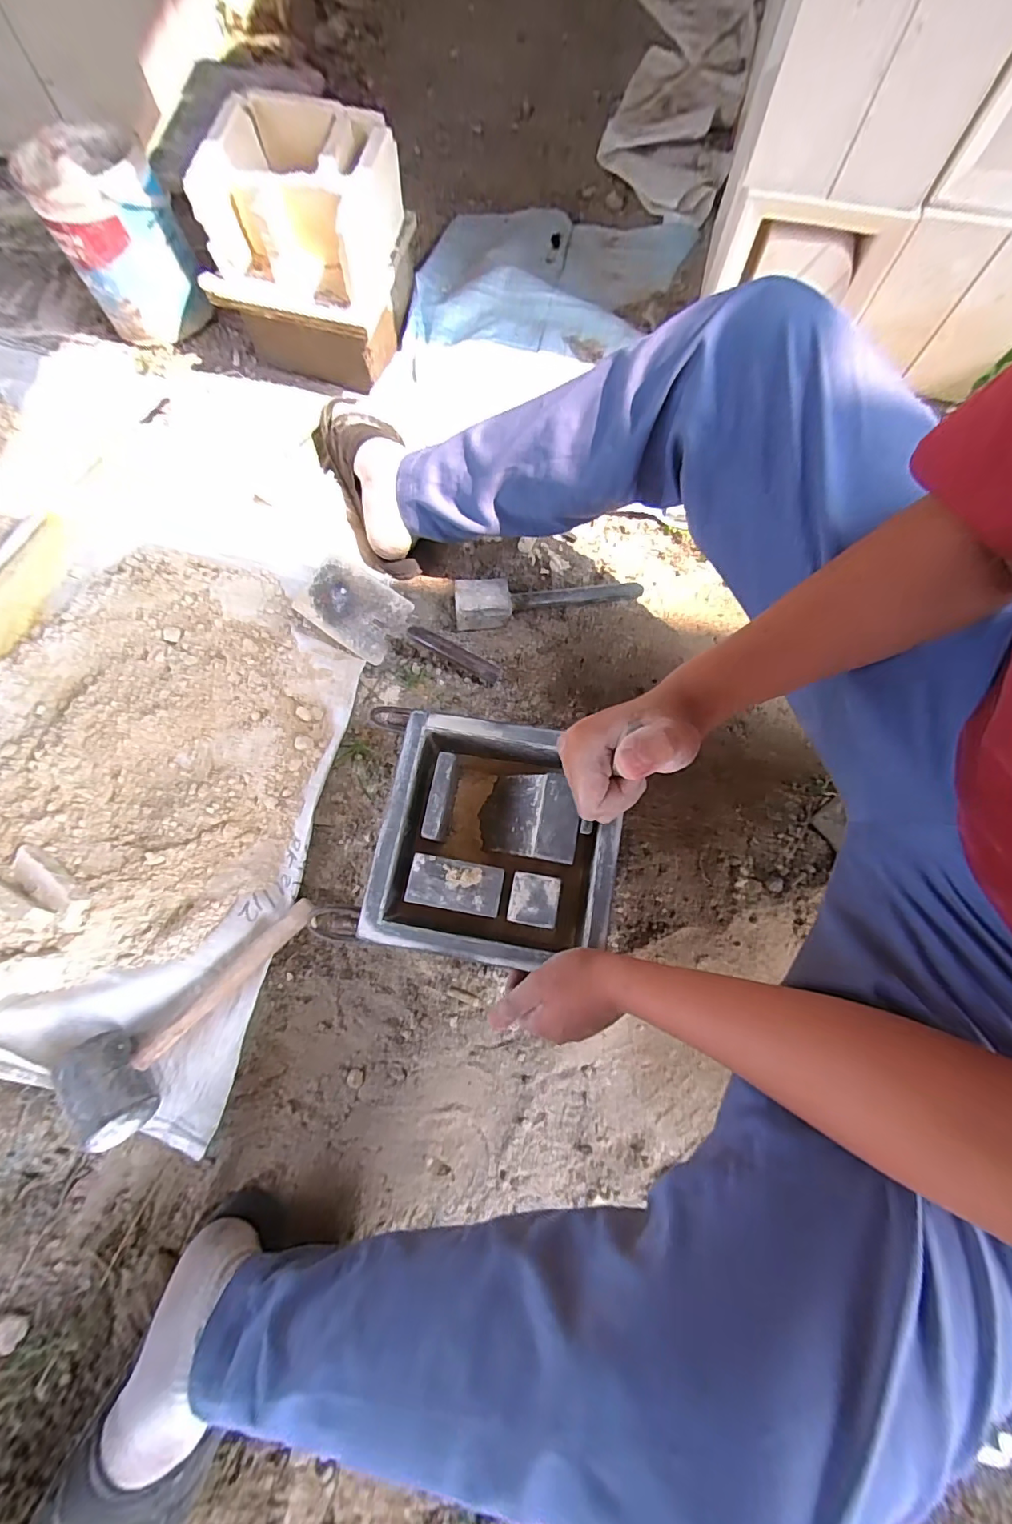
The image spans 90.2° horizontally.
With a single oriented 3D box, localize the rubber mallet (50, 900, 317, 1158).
[{"bbox_3d":[-0.314,0.268,0.533,0.277,0.064,0.104,-35,80,-9],"label":"rubber mallet"}]

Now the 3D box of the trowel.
[{"bbox_3d":[-0.138,-0.177,0.679,0.275,0.047,0.110,28,77,5],"label":"trowel"}]

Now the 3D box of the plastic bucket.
[{"bbox_3d":[-0.576,-0.781,0.763,0.163,0.190,0.161,0,73,2],"label":"plastic bucket"}]

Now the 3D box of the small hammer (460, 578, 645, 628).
[{"bbox_3d":[0.059,-0.228,0.702,0.261,0.038,0.056,-5,77,-3],"label":"small hammer"}]

